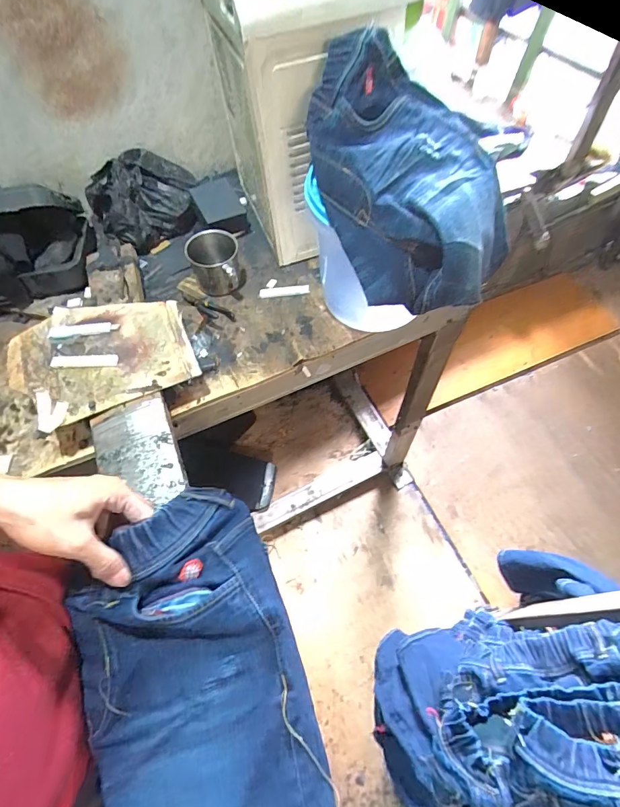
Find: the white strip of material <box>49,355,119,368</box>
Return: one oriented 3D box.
[{"bbox_3d":[-0.310,-0.058,0.558,0.092,0.008,0.017,-2,60,4],"label":"white strip of material"}]

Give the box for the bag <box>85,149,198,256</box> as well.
[{"bbox_3d":[-0.294,-0.368,0.736,0.182,0.115,0.118,-28,62,-11],"label":"bag"}]

